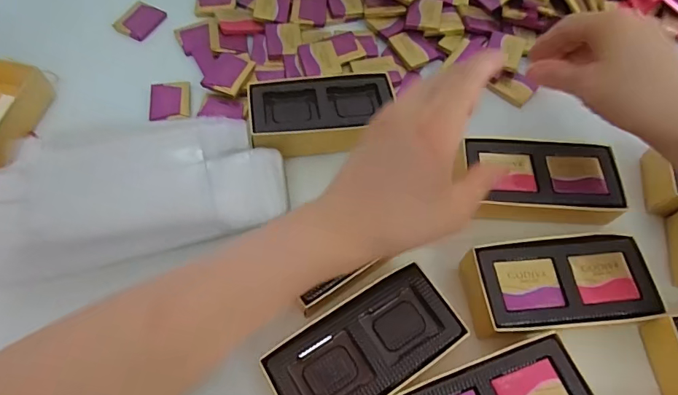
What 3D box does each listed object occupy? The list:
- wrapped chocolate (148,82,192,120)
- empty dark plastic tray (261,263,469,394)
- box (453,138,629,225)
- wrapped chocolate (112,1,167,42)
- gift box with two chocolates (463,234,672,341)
[{"bbox_3d":[-0.140,-0.080,0.364,0.032,0.004,0.040,-8,61,-6],"label":"wrapped chocolate"},{"bbox_3d":[0.016,0.094,0.269,0.109,0.031,0.055,-28,65,-16],"label":"empty dark plastic tray"},{"bbox_3d":[0.148,-0.013,0.332,0.116,0.031,0.054,3,60,0],"label":"box"},{"bbox_3d":[-0.187,-0.168,0.414,0.035,0.005,0.044,26,63,10],"label":"wrapped chocolate"},{"bbox_3d":[0.146,0.059,0.293,0.115,0.029,0.057,-6,61,-5],"label":"gift box with two chocolates"}]

